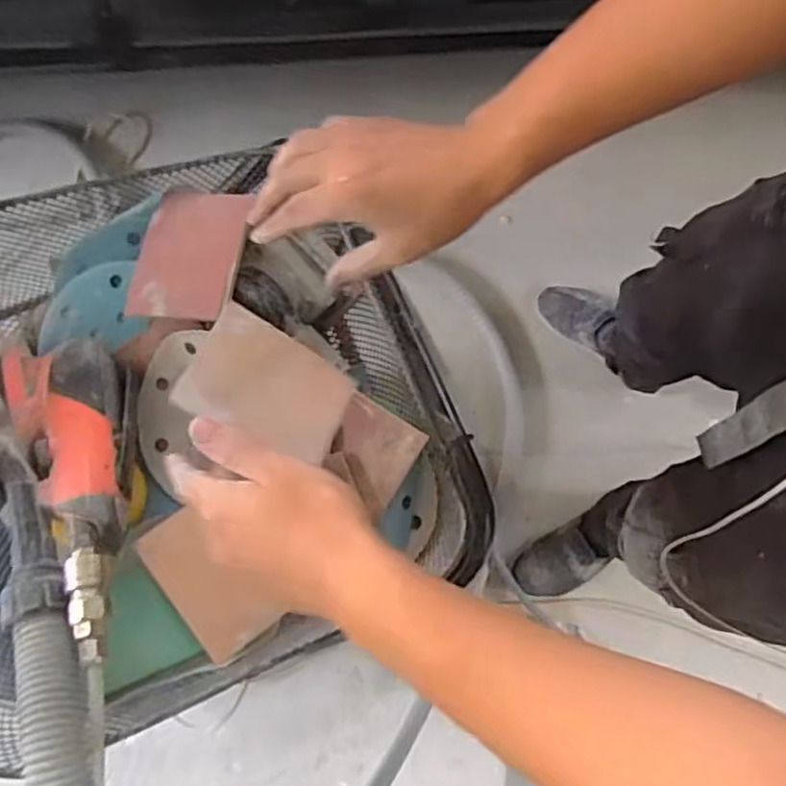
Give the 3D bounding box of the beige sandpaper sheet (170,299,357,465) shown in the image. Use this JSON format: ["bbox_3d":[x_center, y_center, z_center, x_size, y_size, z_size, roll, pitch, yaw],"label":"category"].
[{"bbox_3d":[-0.080,-0.002,0.479,0.102,0.004,0.072,31,81,-14],"label":"beige sandpaper sheet"}]

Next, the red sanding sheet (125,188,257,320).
[{"bbox_3d":[-0.148,-0.100,0.525,0.093,0.013,0.100,12,81,27],"label":"red sanding sheet"}]

